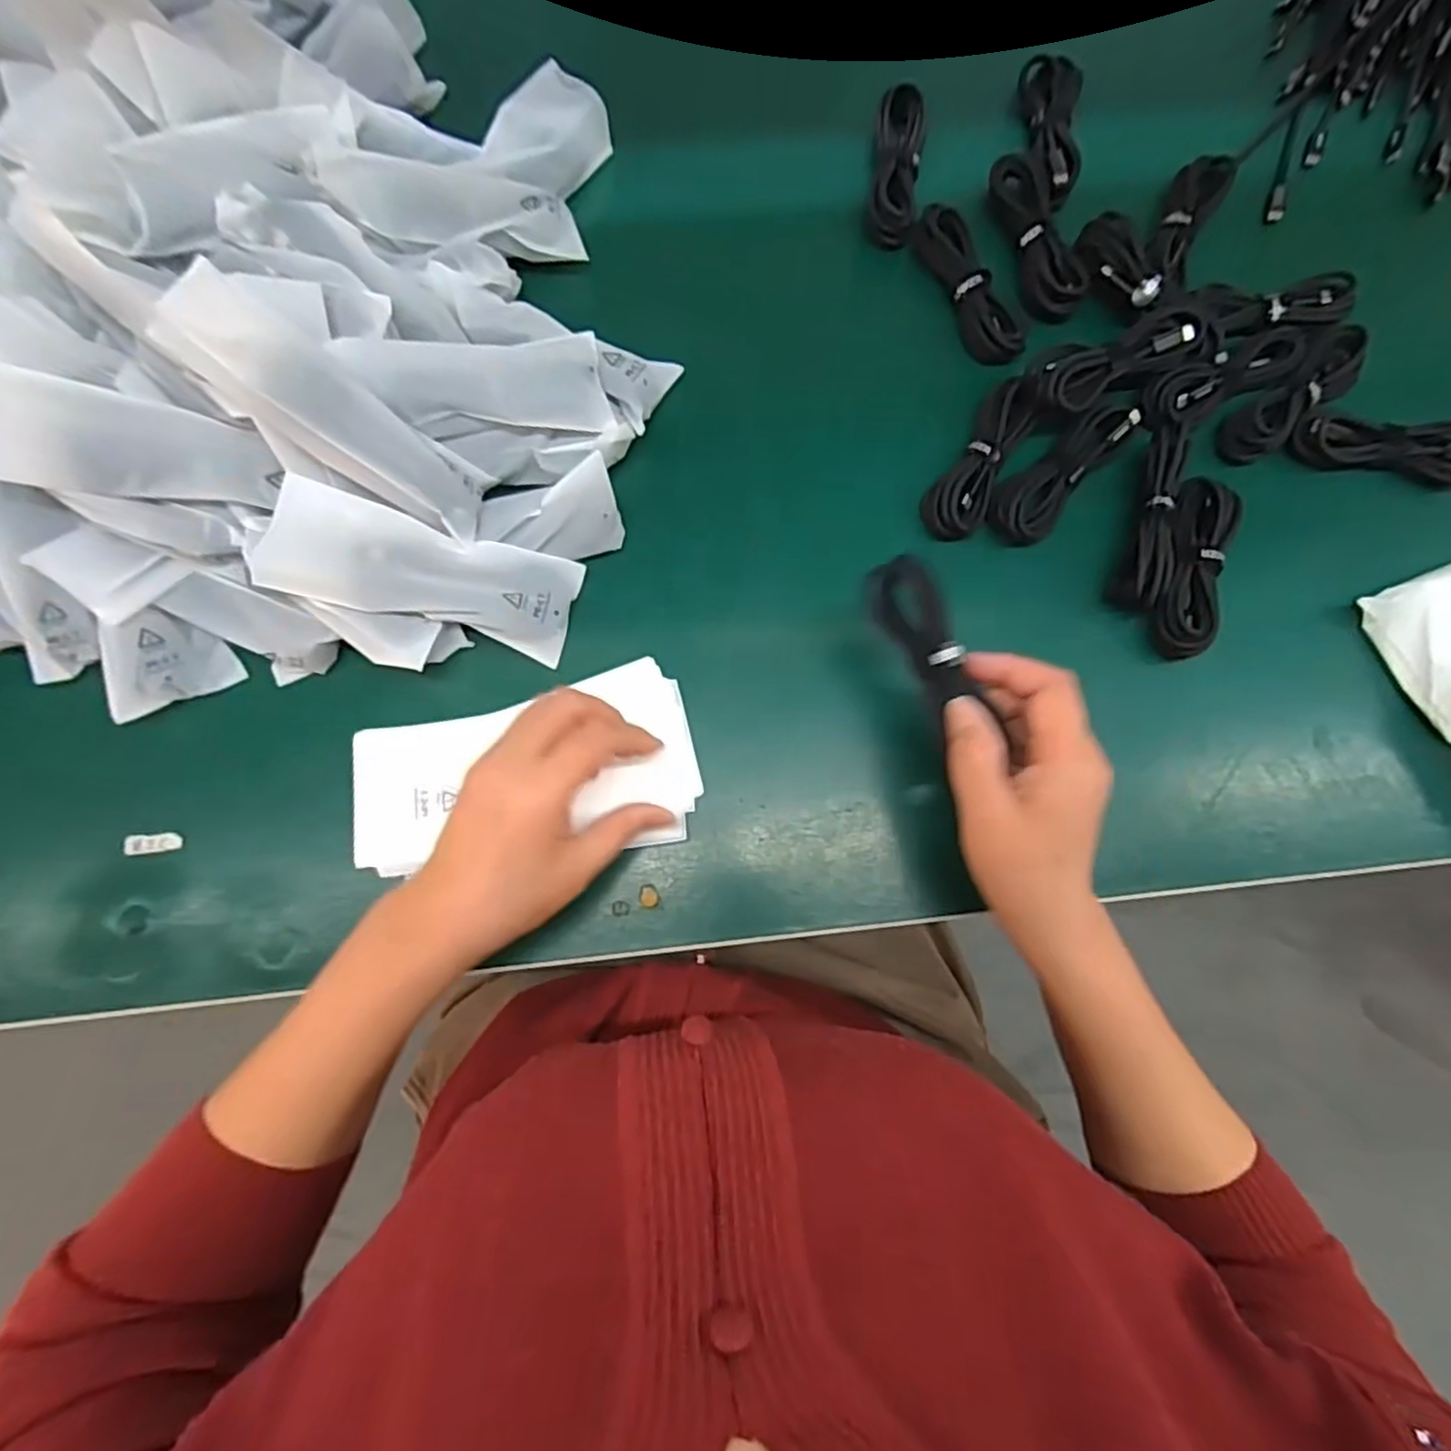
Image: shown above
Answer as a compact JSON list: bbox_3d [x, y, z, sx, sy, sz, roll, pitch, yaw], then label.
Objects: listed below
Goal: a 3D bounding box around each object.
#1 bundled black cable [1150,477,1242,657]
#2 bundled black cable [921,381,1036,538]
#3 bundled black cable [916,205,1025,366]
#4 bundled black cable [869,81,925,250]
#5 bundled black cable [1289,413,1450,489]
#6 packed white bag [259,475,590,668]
[{"bbox_3d":[0.272,-0.093,0.395,0.033,0.016,0.105,18,79,2],"label":"bundled black cable"},{"bbox_3d":[0.153,-0.158,0.413,0.035,0.029,0.101,29,80,4],"label":"bundled black cable"},{"bbox_3d":[0.155,-0.278,0.435,0.026,0.022,0.107,-21,81,-5],"label":"bundled black cable"},{"bbox_3d":[0.112,-0.365,0.450,0.031,0.032,0.096,8,79,0],"label":"bundled black cable"},{"bbox_3d":[0.401,-0.168,0.412,0.111,0.023,0.033,5,79,-1],"label":"bundled black cable"},{"bbox_3d":[-0.159,-0.082,0.368,0.154,0.016,0.058,14,80,-17],"label":"packed white bag"}]

